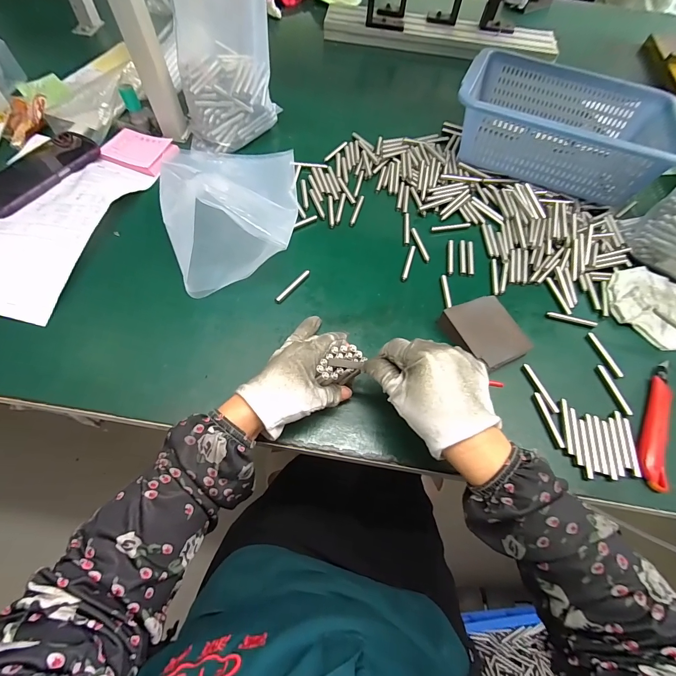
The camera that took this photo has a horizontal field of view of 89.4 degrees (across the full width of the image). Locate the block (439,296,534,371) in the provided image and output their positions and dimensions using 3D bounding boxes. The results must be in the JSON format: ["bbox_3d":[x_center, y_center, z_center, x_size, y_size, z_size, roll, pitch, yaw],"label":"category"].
[{"bbox_3d":[0.165,-0.005,0.386,0.071,0.023,0.081,-22,65,-13],"label":"block"}]

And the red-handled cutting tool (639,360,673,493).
[{"bbox_3d":[0.331,0.082,0.353,0.023,0.011,0.146,25,64,11],"label":"red-handled cutting tool"}]

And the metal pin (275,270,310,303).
[{"bbox_3d":[-0.055,-0.064,0.417,0.008,0.004,0.060,34,66,14],"label":"metal pin"}]

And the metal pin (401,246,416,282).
[{"bbox_3d":[0.092,-0.098,0.443,0.008,0.004,0.062,17,63,6],"label":"metal pin"}]

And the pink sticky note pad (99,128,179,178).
[{"bbox_3d":[-0.299,-0.285,0.517,0.101,0.012,0.072,21,64,9],"label":"pink sticky note pad"}]

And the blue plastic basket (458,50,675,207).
[{"bbox_3d":[0.333,-0.327,0.514,0.286,0.091,0.217,25,64,10],"label":"blue plastic basket"}]

